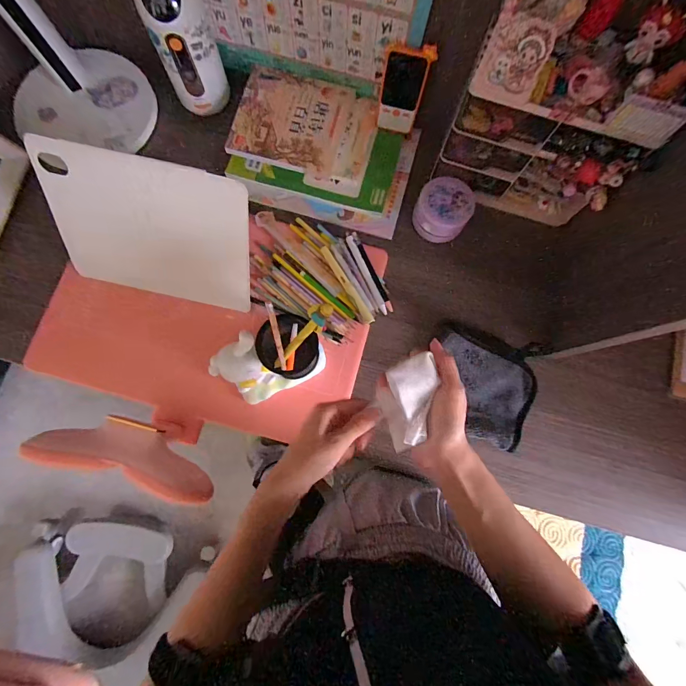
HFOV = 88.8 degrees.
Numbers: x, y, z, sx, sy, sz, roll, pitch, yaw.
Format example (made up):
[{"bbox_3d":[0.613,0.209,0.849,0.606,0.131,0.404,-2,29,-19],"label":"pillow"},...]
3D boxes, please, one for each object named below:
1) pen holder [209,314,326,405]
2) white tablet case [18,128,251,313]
[{"bbox_3d":[-0.094,0.023,0.459,0.139,0.118,0.079,-26,84,-6],"label":"pen holder"},{"bbox_3d":[-0.254,-0.144,0.469,0.261,0.192,0.015,12,43,0],"label":"white tablet case"}]

